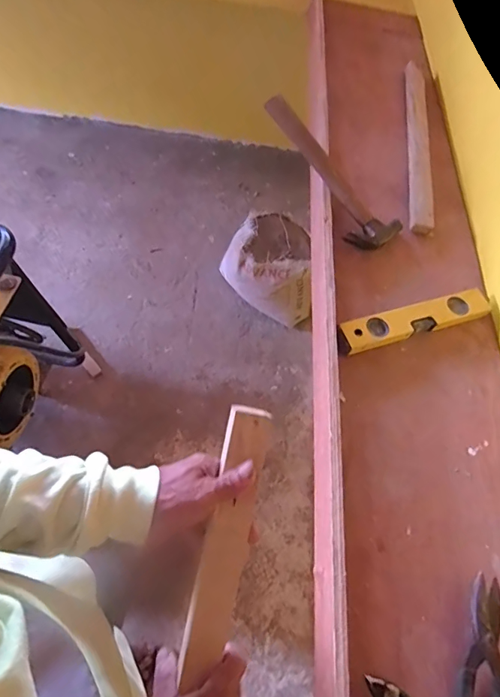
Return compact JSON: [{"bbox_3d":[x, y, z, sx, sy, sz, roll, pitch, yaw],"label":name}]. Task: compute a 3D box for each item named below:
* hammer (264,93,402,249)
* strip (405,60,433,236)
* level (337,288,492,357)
[{"bbox_3d":[0.149,-0.330,0.824,0.112,0.039,0.340,-36,88,-20],"label":"hammer"},{"bbox_3d":[0.375,-0.464,0.975,0.041,0.019,0.558,11,60,-2],"label":"strip"},{"bbox_3d":[0.276,-0.049,0.740,0.283,0.024,0.055,-14,64,-15],"label":"level"}]

